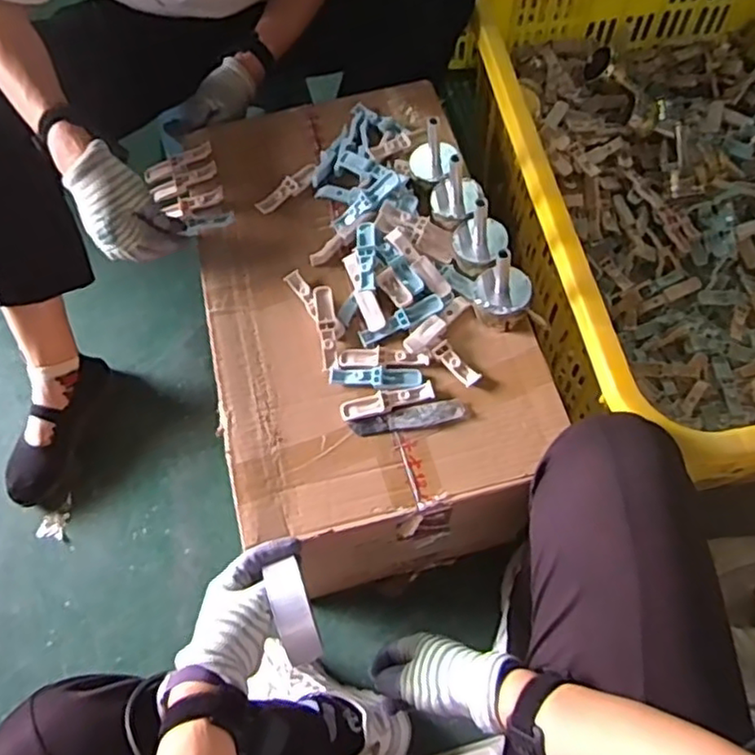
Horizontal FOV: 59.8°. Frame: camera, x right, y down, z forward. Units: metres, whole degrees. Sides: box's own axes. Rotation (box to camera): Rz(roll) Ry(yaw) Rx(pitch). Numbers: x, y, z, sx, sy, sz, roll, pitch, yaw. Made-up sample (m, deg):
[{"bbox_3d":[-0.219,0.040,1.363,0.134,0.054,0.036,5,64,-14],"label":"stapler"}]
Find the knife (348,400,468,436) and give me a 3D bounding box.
[{"bbox_3d":[0.033,0.044,0.689,0.119,0.004,0.023,-11,65,-3],"label":"knife"}]

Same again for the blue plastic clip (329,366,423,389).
[{"bbox_3d":[-0.002,0.001,0.706,0.099,0.008,0.023,2,65,3],"label":"blue plastic clip"}]

